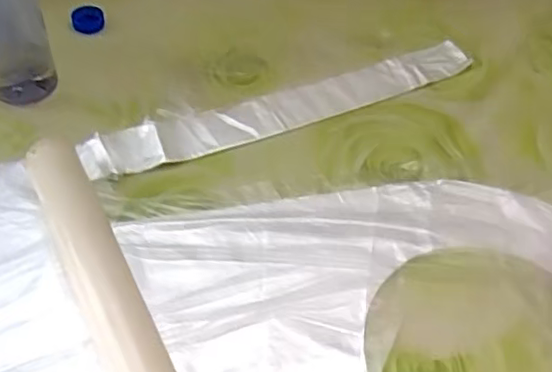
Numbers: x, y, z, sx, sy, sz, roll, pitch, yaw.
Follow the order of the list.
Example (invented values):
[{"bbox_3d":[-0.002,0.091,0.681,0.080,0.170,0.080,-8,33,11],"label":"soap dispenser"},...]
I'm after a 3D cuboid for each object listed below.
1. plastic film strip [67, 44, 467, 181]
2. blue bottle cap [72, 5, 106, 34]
[{"bbox_3d":[0.018,-0.076,0.578,0.391,0.011,0.053,-19,57,-21],"label":"plastic film strip"},{"bbox_3d":[-0.191,-0.170,0.631,0.032,0.016,0.032,3,50,-4],"label":"blue bottle cap"}]

